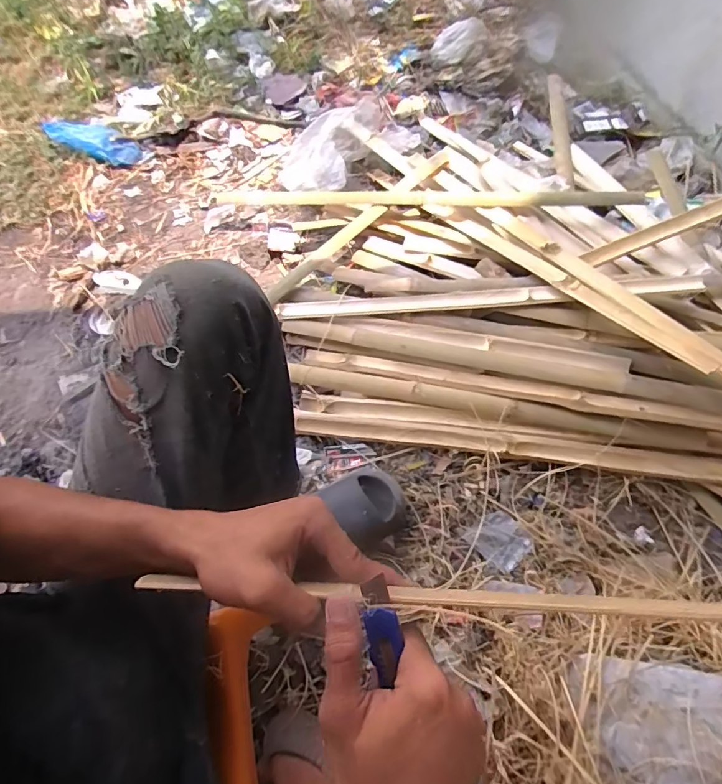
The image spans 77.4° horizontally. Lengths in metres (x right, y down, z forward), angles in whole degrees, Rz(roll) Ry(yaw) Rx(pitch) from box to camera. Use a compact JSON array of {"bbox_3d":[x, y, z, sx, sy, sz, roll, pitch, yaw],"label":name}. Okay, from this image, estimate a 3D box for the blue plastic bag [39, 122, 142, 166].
[{"bbox_3d":[-0.695,-0.654,1.164,0.237,0.042,0.102,9,58,-23],"label":"blue plastic bag"}]

